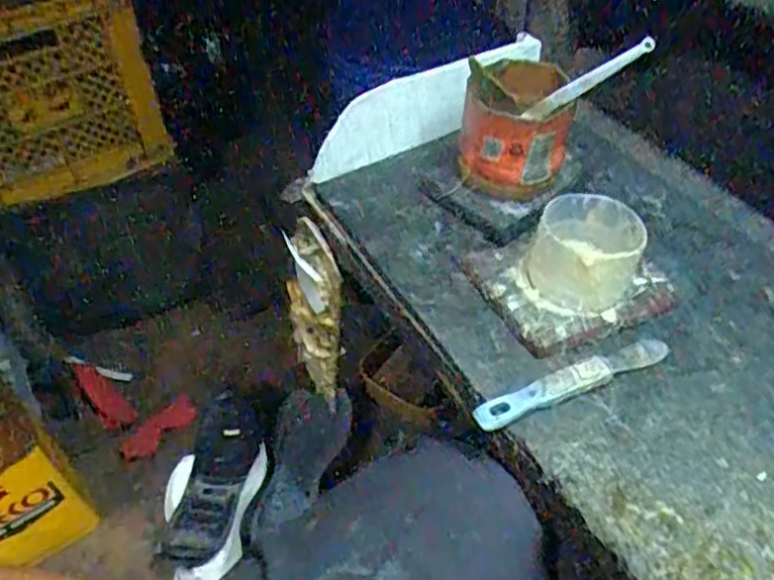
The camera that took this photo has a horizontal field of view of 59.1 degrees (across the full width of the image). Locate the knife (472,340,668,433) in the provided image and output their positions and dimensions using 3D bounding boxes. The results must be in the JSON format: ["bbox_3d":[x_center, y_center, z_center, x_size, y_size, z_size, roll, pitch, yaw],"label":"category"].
[{"bbox_3d":[0.116,0.054,0.417,0.134,0.005,0.018,-19,50,-14],"label":"knife"}]

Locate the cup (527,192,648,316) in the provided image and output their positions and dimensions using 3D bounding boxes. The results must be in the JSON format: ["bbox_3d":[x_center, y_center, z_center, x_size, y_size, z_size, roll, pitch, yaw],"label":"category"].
[{"bbox_3d":[0.131,-0.022,0.455,0.067,0.054,0.067,-1,48,2],"label":"cup"}]

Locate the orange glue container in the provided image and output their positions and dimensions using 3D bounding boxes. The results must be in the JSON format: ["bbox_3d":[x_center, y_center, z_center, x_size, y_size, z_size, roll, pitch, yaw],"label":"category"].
[{"bbox_3d":[0.097,-0.118,0.521,0.081,0.087,0.085,4,48,6],"label":"orange glue container"}]

